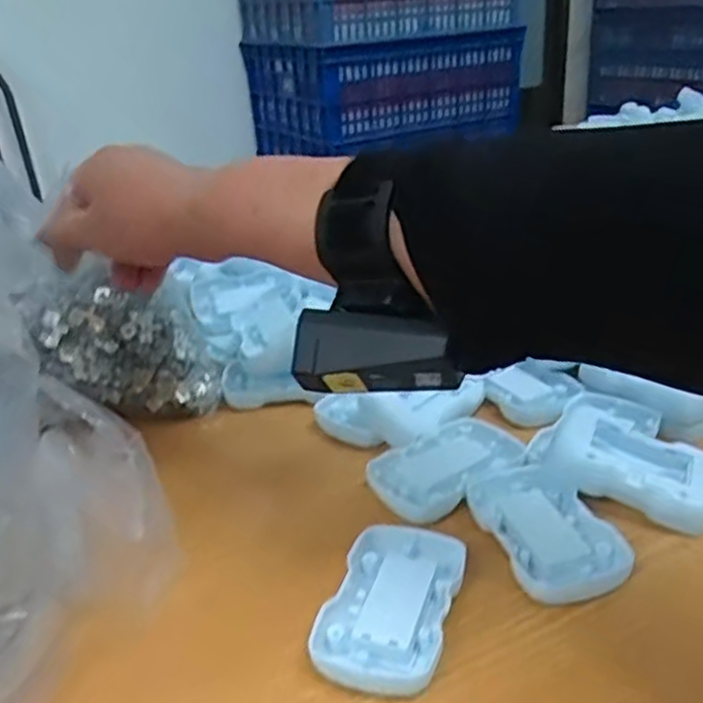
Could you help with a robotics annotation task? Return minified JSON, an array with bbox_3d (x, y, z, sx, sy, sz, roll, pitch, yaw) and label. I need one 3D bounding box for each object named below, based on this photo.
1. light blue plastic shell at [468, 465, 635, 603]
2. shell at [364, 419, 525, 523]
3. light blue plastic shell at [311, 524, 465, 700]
[{"bbox_3d":[0.098,0.091,0.384,0.054,0.020,0.093,-11,27,-13],"label":"light blue plastic shell"},{"bbox_3d":[0.054,0.066,0.436,0.090,0.016,0.054,-20,30,-29],"label":"shell"},{"bbox_3d":[0.019,0.116,0.345,0.053,0.020,0.089,6,28,19],"label":"light blue plastic shell"}]

